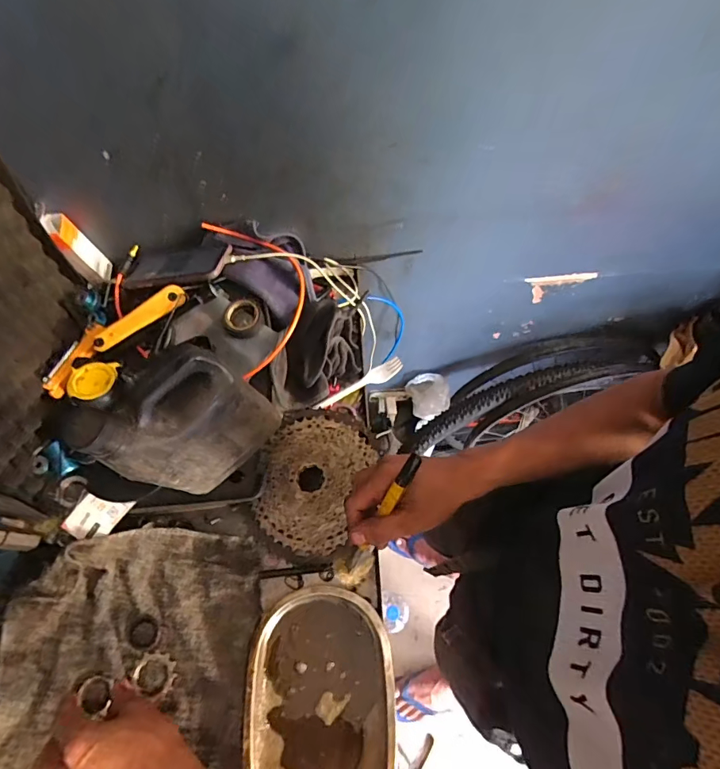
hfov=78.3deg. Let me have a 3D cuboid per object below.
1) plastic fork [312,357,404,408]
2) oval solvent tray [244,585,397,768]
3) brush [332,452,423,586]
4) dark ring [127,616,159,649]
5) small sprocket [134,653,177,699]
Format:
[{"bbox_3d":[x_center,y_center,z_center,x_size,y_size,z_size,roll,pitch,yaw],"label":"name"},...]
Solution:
[{"bbox_3d":[0.000,0.001,0.626,0.138,0.019,0.022,-28,69,-13],"label":"plastic fork"},{"bbox_3d":[-0.043,0.338,0.478,0.152,0.029,0.208,-1,66,-2],"label":"oval solvent tray"},{"bbox_3d":[0.016,0.134,0.438,0.032,0.030,0.166,26,111,10],"label":"brush"},{"bbox_3d":[-0.250,0.286,0.510,0.033,0.004,0.033,0,66,-1],"label":"dark ring"},{"bbox_3d":[-0.230,0.326,0.495,0.044,0.004,0.040,0,66,-1],"label":"small sprocket"}]

